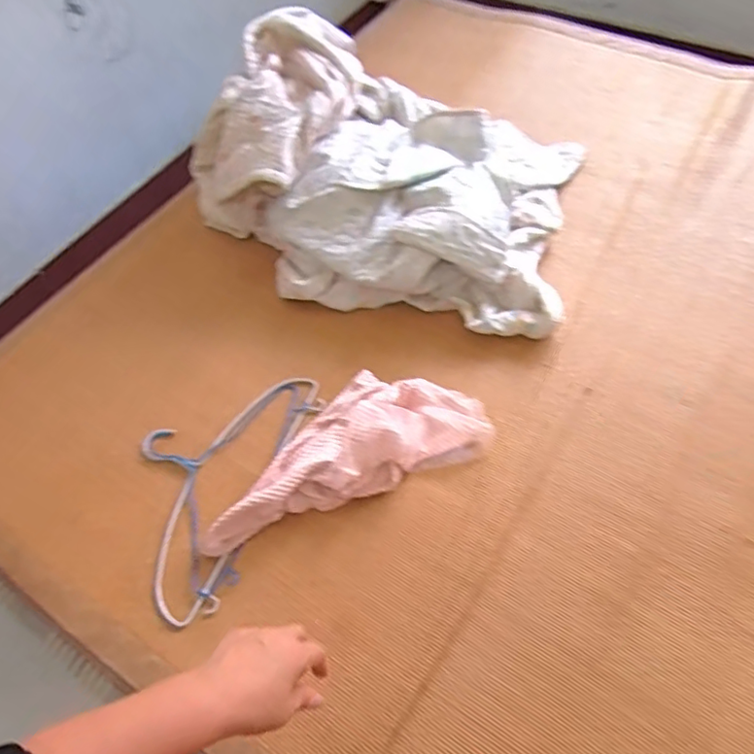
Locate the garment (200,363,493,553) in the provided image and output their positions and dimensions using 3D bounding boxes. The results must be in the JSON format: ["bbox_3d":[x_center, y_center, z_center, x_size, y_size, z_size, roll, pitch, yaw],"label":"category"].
[{"bbox_3d":[-0.061,0.101,0.930,0.464,0.056,0.194,-20,59,-8],"label":"garment"}]

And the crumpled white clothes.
[{"bbox_3d":[0.009,-0.405,1.144,0.714,0.228,0.541,10,59,11],"label":"crumpled white clothes"}]

